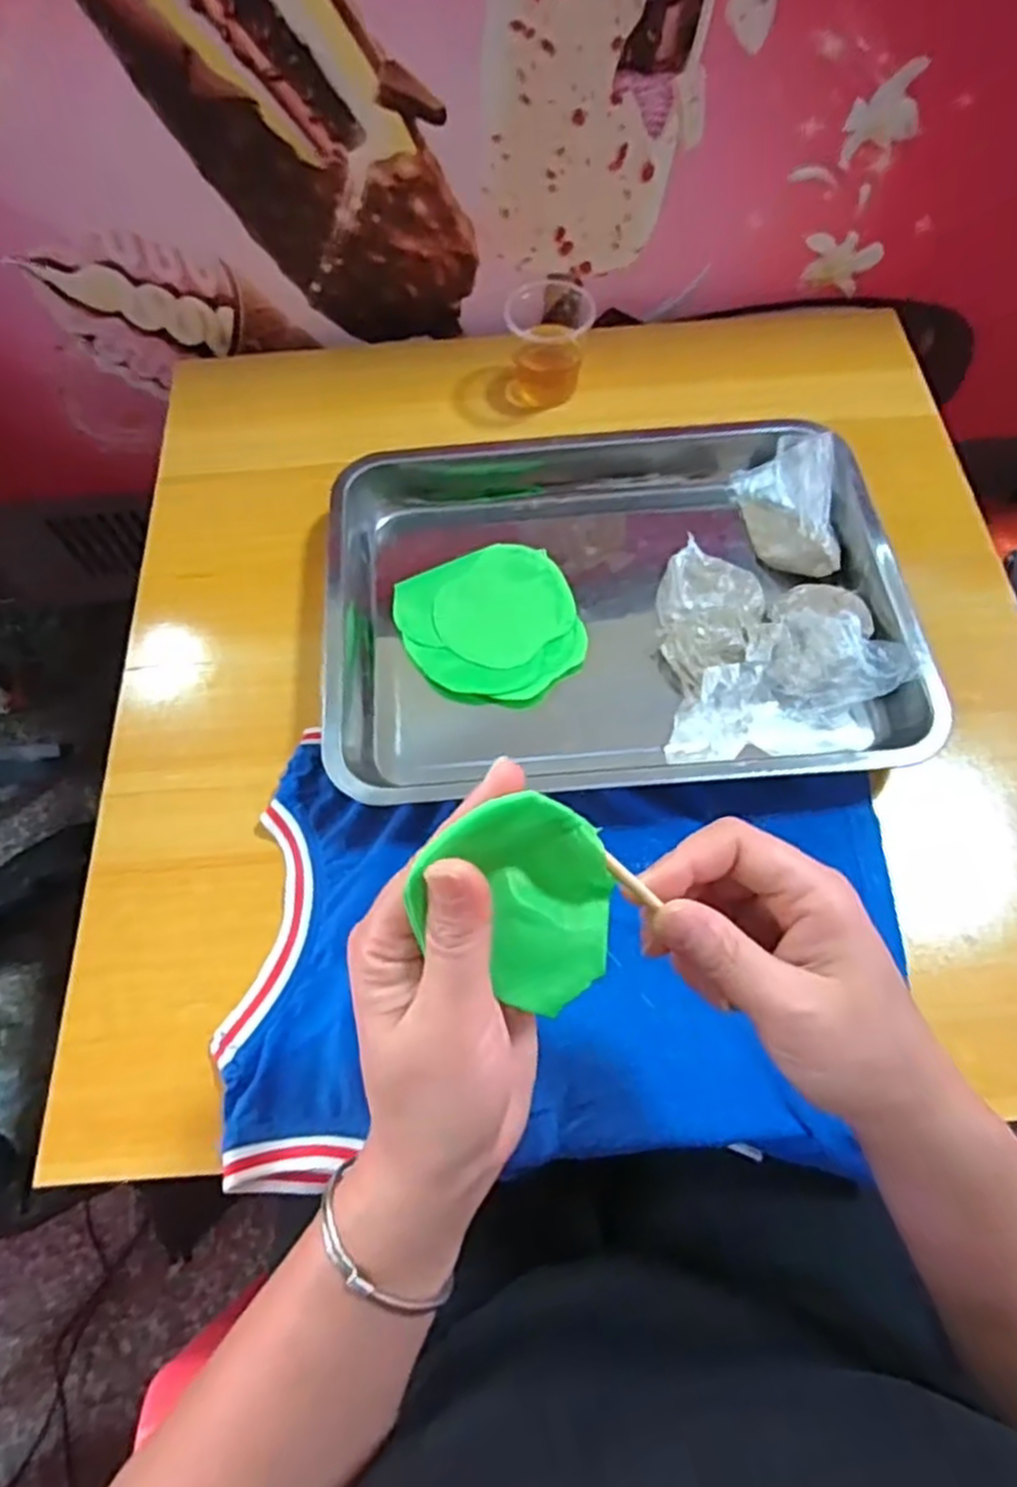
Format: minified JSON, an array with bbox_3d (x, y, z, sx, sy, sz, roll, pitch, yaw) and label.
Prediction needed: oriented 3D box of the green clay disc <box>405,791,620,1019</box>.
[{"bbox_3d":[0.007,0.046,0.232,0.051,0.023,0.070,-38,115,2],"label":"green clay disc"}]

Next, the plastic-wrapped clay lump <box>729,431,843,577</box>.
[{"bbox_3d":[0.193,-0.157,0.503,0.045,0.049,0.098,-7,67,-3],"label":"plastic-wrapped clay lump"}]

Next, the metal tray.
[{"bbox_3d":[0.064,-0.106,0.492,0.356,0.057,0.299,-4,65,0],"label":"metal tray"}]

